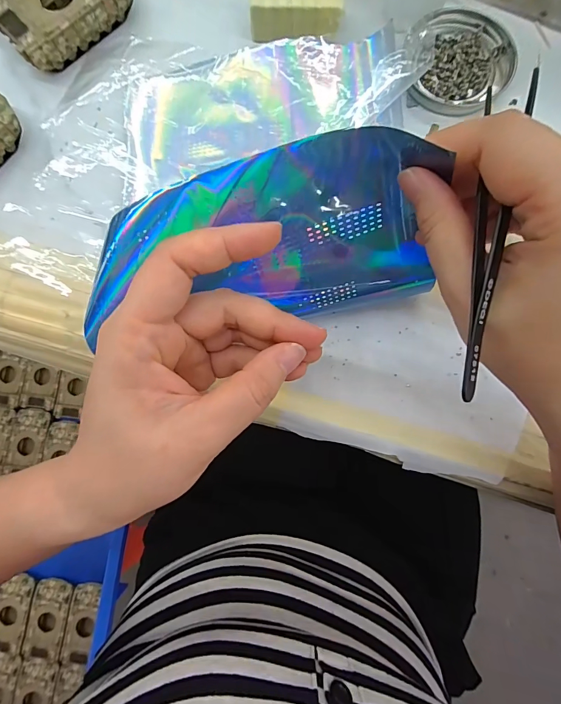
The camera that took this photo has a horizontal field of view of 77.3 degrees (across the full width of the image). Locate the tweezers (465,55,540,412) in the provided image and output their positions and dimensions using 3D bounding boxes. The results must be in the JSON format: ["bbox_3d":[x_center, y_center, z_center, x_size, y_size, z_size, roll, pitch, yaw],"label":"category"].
[{"bbox_3d":[0.076,-0.042,0.131,0.016,0.007,0.119,7,95,-1],"label":"tweezers"}]

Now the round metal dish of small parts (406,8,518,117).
[{"bbox_3d":[0.131,-0.214,0.257,0.073,0.011,0.081,-4,82,0],"label":"round metal dish of small parts"}]

